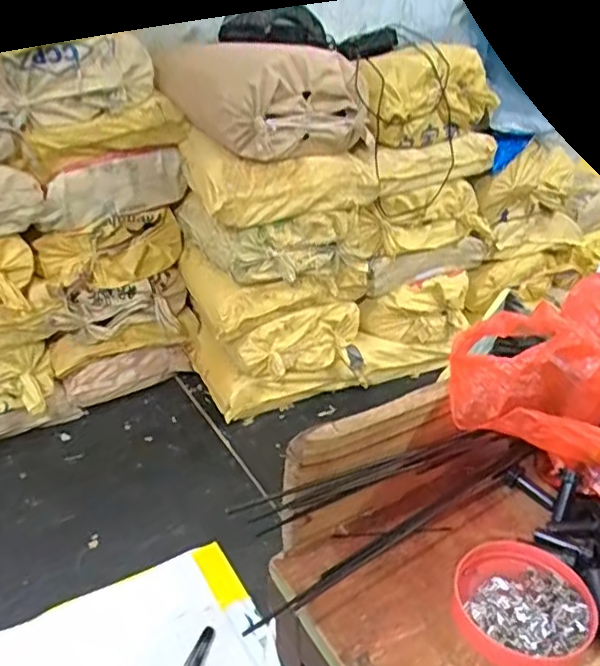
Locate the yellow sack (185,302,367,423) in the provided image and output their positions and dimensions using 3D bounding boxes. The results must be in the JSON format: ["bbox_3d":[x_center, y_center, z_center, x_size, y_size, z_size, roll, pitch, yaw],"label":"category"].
[{"bbox_3d":[-0.061,0.033,1.779,0.430,0.284,0.266,-14,33,-25],"label":"yellow sack"}]

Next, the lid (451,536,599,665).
[{"bbox_3d":[0.136,0.165,0.378,0.082,0.015,0.079,1,29,-1],"label":"lid"}]

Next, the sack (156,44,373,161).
[{"bbox_3d":[-0.074,-0.517,1.359,0.351,0.231,0.282,-25,38,-38],"label":"sack"}]

